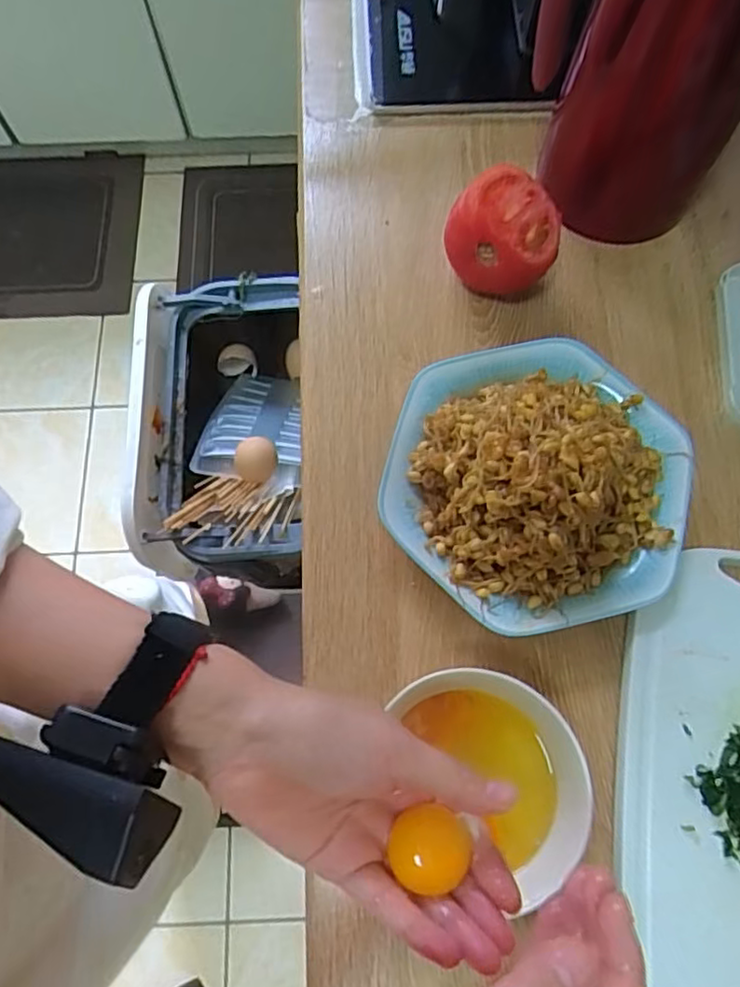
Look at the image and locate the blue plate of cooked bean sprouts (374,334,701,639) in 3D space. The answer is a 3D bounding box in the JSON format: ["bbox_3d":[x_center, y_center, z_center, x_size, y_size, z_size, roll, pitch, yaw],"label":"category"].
[{"bbox_3d":[0.112,-0.013,0.428,0.194,0.070,0.197,0,71,1],"label":"blue plate of cooked bean sprouts"}]

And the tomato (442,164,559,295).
[{"bbox_3d":[0.099,-0.190,0.488,0.078,0.076,0.062,16,72,6],"label":"tomato"}]

